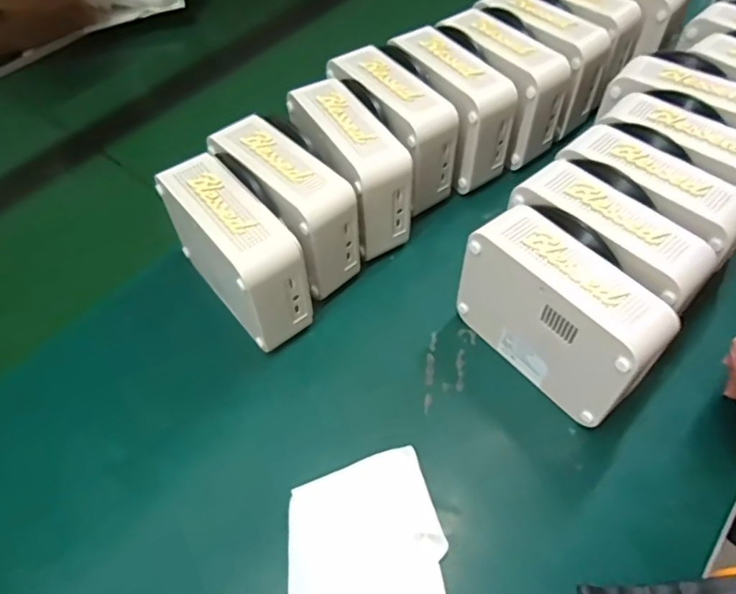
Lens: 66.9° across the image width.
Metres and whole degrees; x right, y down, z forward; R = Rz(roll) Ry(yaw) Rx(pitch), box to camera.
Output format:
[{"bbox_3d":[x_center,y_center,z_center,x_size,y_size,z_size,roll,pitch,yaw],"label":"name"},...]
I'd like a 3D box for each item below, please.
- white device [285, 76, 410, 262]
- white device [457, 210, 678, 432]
[{"bbox_3d":[-0.015,-0.104,0.449,0.057,0.087,0.121,-27,57,-13],"label":"white device"},{"bbox_3d":[0.127,0.009,0.365,0.056,0.095,0.125,-36,60,-18],"label":"white device"}]

